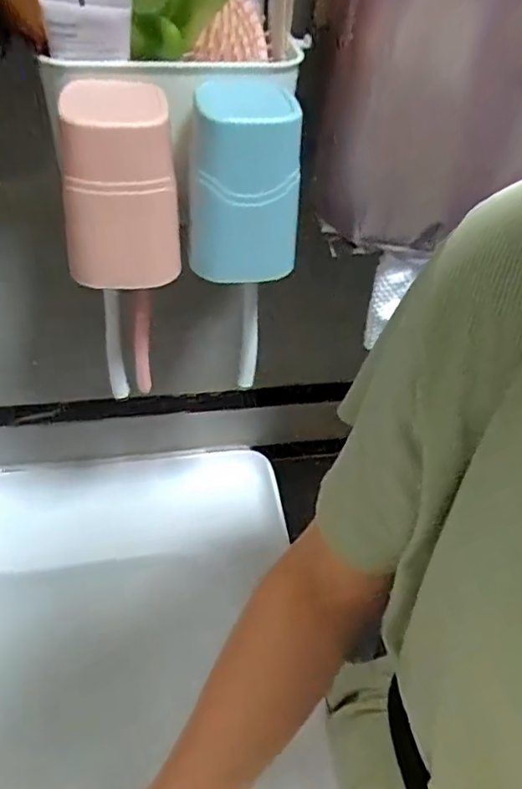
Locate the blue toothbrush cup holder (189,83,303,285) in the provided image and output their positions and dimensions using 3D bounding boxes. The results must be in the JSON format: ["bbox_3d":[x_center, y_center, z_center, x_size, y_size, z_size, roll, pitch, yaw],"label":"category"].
[{"bbox_3d":[-0.008,-0.128,0.362,0.060,0.092,0.076,4,44,-2],"label":"blue toothbrush cup holder"}]

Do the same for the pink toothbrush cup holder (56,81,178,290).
[{"bbox_3d":[-0.081,-0.120,0.348,0.063,0.098,0.068,-4,45,-10],"label":"pink toothbrush cup holder"}]

